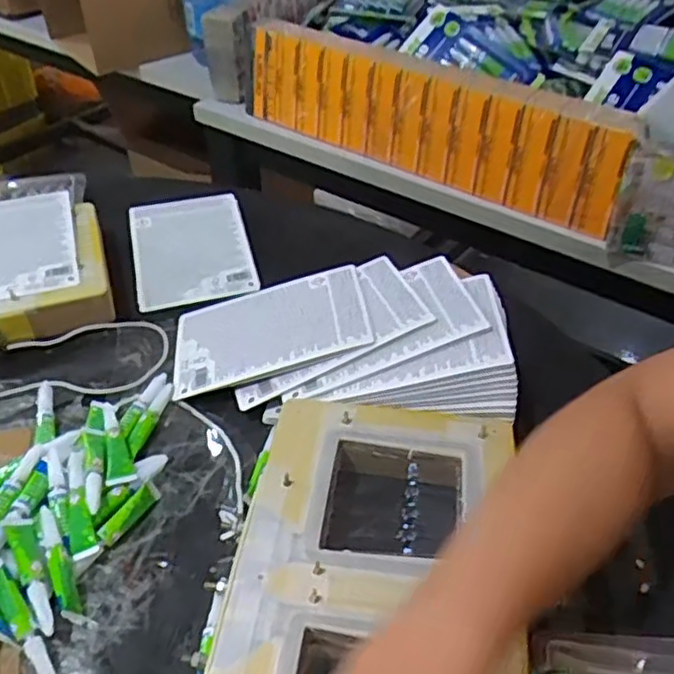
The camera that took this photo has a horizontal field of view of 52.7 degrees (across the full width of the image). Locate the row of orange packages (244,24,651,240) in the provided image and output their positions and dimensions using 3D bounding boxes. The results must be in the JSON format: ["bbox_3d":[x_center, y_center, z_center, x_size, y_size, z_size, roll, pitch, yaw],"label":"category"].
[{"bbox_3d":[0.098,-0.262,0.809,0.514,0.117,0.087,33,52,31],"label":"row of orange packages"}]

